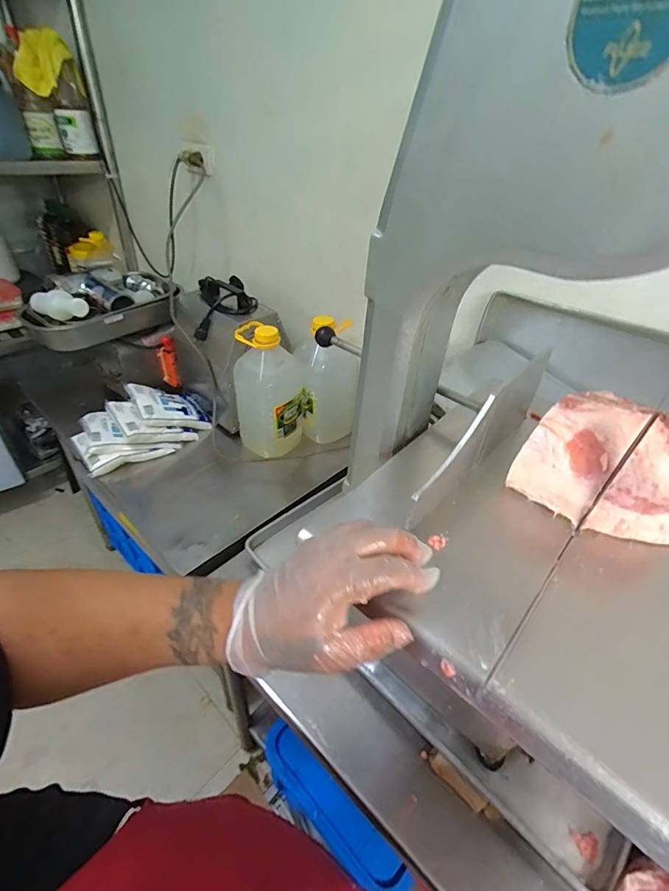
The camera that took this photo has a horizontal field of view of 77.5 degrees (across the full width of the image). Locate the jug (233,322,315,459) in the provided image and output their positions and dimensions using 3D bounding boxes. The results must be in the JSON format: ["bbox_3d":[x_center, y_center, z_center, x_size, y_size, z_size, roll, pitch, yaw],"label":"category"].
[{"bbox_3d":[-0.149,-0.127,0.997,0.136,0.294,0.129,32,45,30],"label":"jug"}]

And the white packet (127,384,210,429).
[{"bbox_3d":[-0.419,-0.101,1.072,0.186,0.031,0.131,6,39,-45],"label":"white packet"}]

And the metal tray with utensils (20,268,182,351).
[{"bbox_3d":[-0.565,-0.350,1.032,0.197,0.113,0.357,32,45,30],"label":"metal tray with utensils"}]

